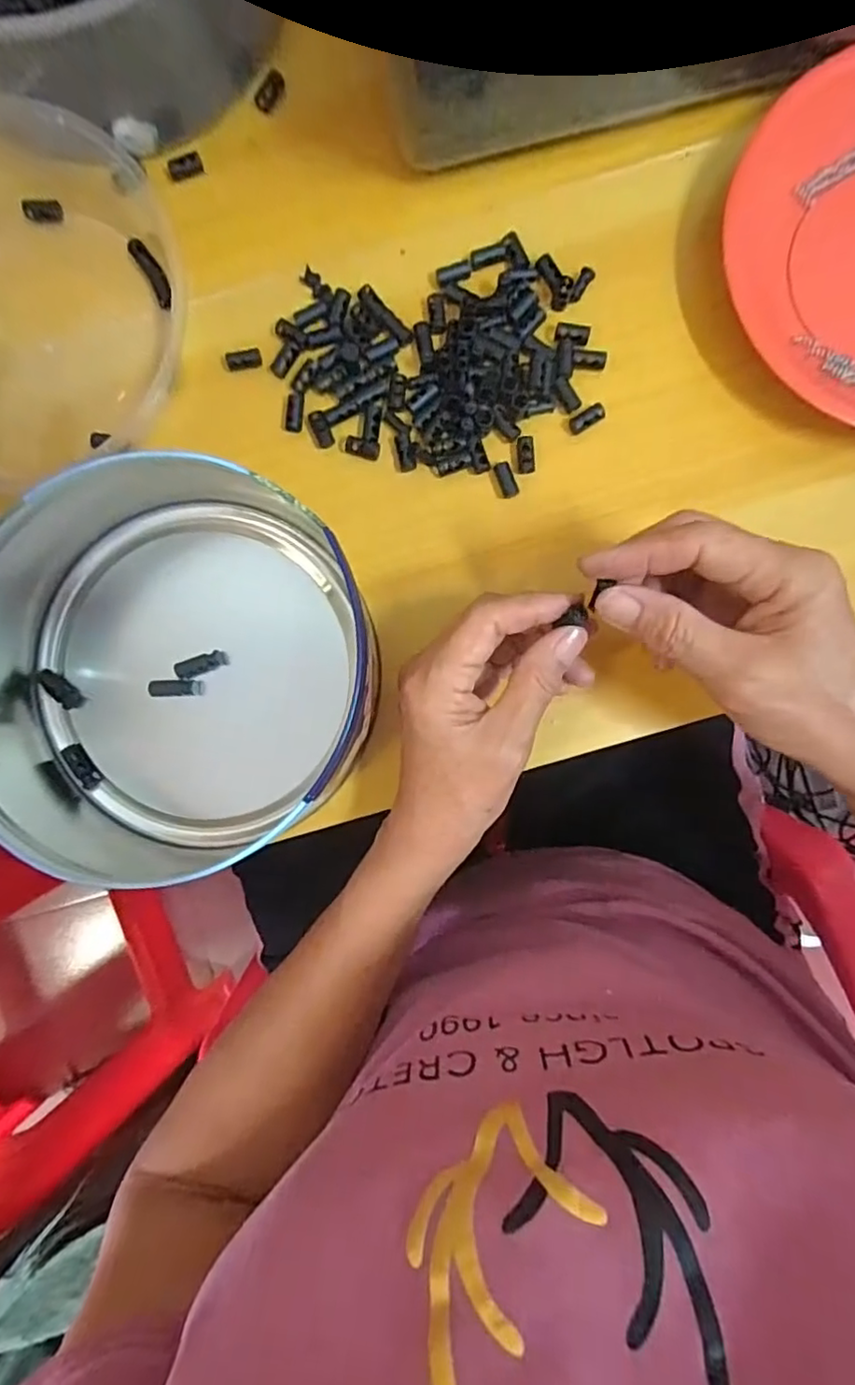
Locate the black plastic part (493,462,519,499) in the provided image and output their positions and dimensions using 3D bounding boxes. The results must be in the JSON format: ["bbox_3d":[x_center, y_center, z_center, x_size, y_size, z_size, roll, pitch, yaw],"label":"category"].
[{"bbox_3d":[0.043,-0.116,0.328,0.009,0.004,0.018,-23,92,0],"label":"black plastic part"}]

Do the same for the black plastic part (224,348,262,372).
[{"bbox_3d":[-0.101,-0.184,0.331,0.021,0.004,0.009,-10,92,0],"label":"black plastic part"}]

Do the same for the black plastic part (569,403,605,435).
[{"bbox_3d":[0.086,-0.148,0.324,0.020,0.004,0.009,-29,92,0],"label":"black plastic part"}]

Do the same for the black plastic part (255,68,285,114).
[{"bbox_3d":[-0.087,-0.330,0.329,0.012,0.006,0.019,39,91,-2],"label":"black plastic part"}]

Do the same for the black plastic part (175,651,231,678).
[{"bbox_3d":[-0.123,-0.015,0.328,0.028,0.010,0.009,-18,90,1],"label":"black plastic part"}]

